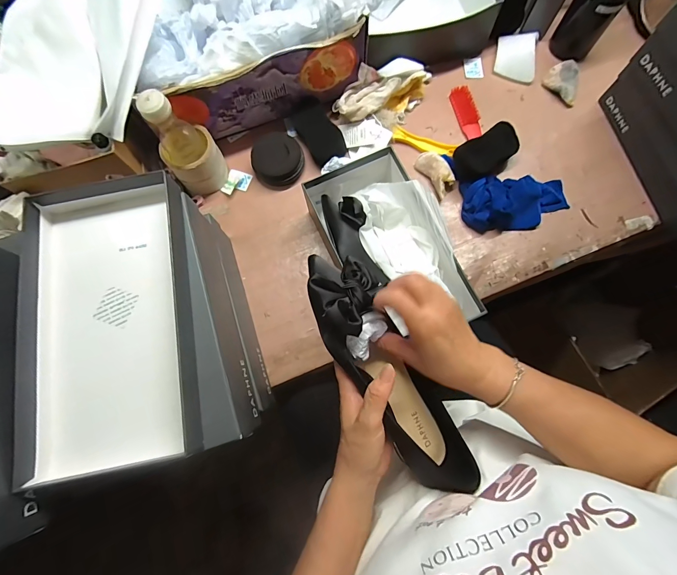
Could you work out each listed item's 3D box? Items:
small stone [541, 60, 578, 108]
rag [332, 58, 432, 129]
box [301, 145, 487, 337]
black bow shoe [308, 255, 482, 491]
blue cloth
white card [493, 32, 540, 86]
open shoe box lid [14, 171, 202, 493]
[{"bbox_3d":[0.432,-0.388,0.641,0.056,0.031,0.078,-39,79,-7],"label":"small stone"},{"bbox_3d":[0.085,-0.358,0.622,0.181,0.057,0.107,-44,79,-8],"label":"rag"},{"bbox_3d":[0.072,-0.065,0.537,0.169,0.102,0.287,-21,77,-3],"label":"box"},{"bbox_3d":[0.050,0.081,0.345,0.076,0.066,0.260,-32,93,-6],"label":"black bow shoe"},{"bbox_3d":[0.308,-0.150,0.580,0.178,0.043,0.094,-3,77,1],"label":"blue cloth"},{"bbox_3d":[0.342,-0.439,0.655,0.072,0.026,0.083,5,107,20],"label":"white card"},{"bbox_3d":[-0.246,0.024,0.371,0.165,0.041,0.329,-11,77,-1],"label":"open shoe box lid"}]

